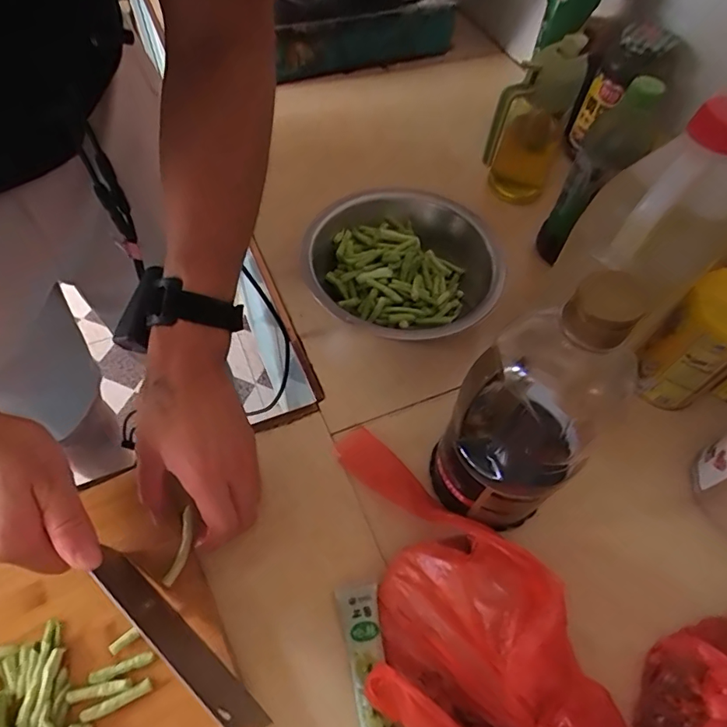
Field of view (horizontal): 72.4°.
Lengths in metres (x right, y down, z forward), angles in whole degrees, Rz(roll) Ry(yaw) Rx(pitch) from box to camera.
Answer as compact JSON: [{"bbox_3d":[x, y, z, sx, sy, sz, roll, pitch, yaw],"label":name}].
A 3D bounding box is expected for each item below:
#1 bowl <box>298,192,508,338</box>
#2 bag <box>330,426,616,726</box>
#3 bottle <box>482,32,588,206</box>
[{"bbox_3d":[0.045,-0.097,0.548,0.200,0.079,0.179,2,57,-1],"label":"bowl"},{"bbox_3d":[0.054,0.176,0.369,0.142,0.064,0.293,-38,66,-23],"label":"bag"},{"bbox_3d":[0.214,-0.299,0.629,0.079,0.185,0.115,25,59,14],"label":"bottle"}]

